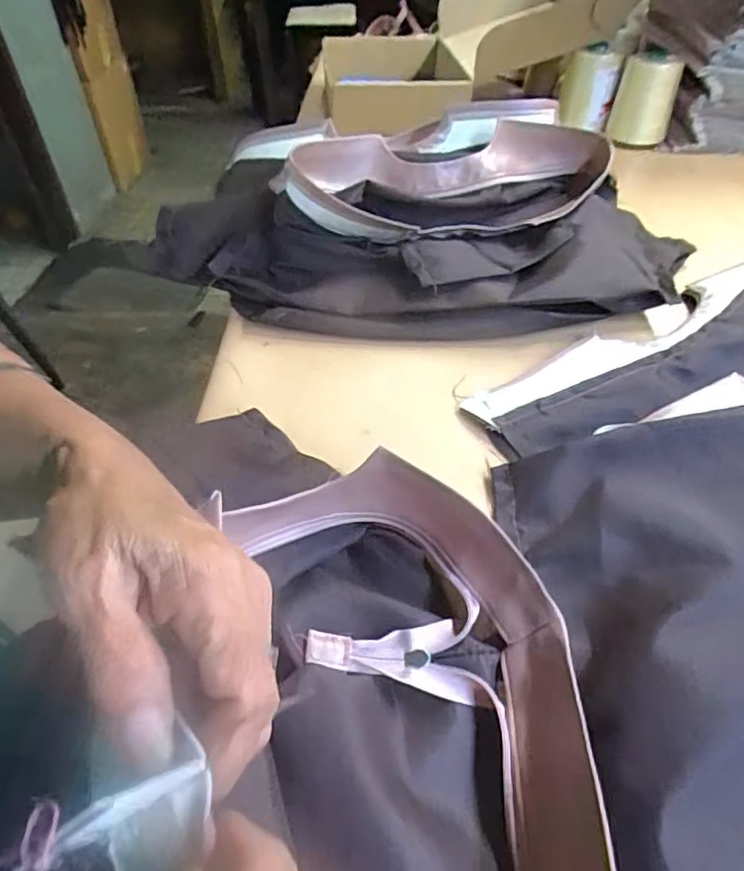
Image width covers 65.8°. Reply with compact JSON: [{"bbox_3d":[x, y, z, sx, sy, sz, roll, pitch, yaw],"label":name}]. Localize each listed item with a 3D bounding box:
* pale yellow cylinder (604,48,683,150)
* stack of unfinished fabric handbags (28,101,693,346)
[{"bbox_3d":[0.396,-0.486,0.835,0.082,0.107,0.075,18,50,16],"label":"pale yellow cylinder"},{"bbox_3d":[0.058,-0.240,0.597,0.528,0.074,0.316,-1,47,-1],"label":"stack of unfinished fabric handbags"}]

